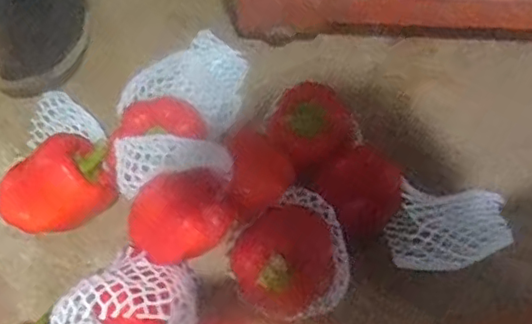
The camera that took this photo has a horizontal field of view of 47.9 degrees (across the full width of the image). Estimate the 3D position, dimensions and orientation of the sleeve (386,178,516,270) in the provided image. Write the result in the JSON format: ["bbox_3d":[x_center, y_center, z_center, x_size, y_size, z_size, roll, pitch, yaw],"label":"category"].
[{"bbox_3d":[0.186,0.064,0.608,0.127,0.045,0.078,-3,67,0],"label":"sleeve"}]

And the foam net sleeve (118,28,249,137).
[{"bbox_3d":[-0.078,-0.090,0.664,0.118,0.053,0.123,24,70,11],"label":"foam net sleeve"}]

